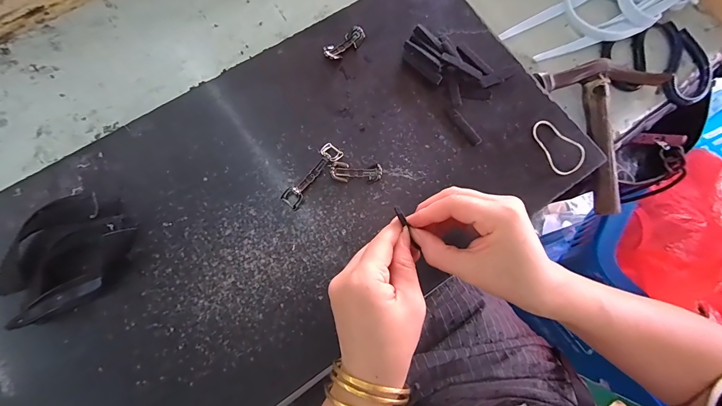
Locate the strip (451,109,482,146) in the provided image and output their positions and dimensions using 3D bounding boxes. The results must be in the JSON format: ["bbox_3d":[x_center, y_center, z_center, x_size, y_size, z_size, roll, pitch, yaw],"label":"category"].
[{"bbox_3d":[0.106,-0.077,0.338,0.011,0.004,0.042,-34,81,-9],"label":"strip"}]

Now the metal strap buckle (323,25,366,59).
[{"bbox_3d":[-0.017,-0.169,0.352,0.049,0.011,0.018,-31,80,-9],"label":"metal strap buckle"}]

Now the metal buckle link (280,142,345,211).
[{"bbox_3d":[-0.047,-0.028,0.319,0.019,0.008,0.074,39,78,6],"label":"metal buckle link"}]

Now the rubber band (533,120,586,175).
[{"bbox_3d":[0.201,-0.059,0.337,0.037,0.008,0.060,-18,76,1],"label":"rubber band"}]

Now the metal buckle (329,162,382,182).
[{"bbox_3d":[-0.005,-0.029,0.321,0.050,0.008,0.019,5,77,-1],"label":"metal buckle"}]

